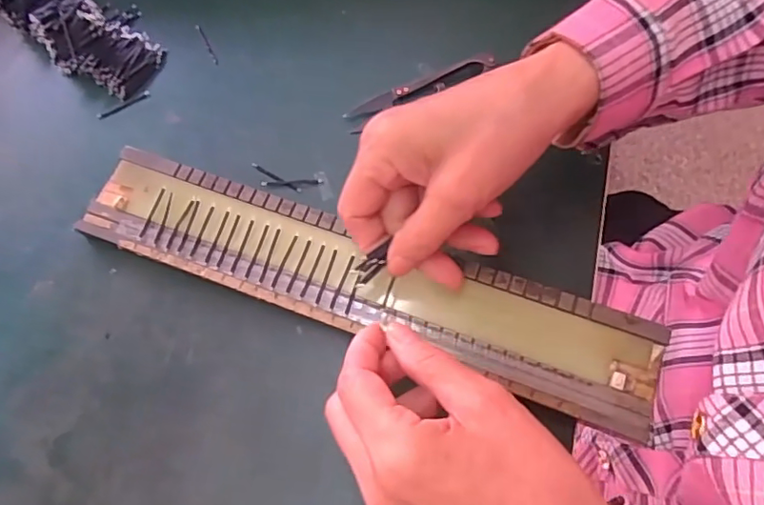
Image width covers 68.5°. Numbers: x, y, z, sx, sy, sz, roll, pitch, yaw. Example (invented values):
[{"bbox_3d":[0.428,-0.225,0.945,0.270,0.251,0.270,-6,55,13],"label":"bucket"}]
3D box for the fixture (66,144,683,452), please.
[{"bbox_3d":[-0.015,0.014,0.307,0.323,0.006,0.058,19,70,10],"label":"fixture"}]

